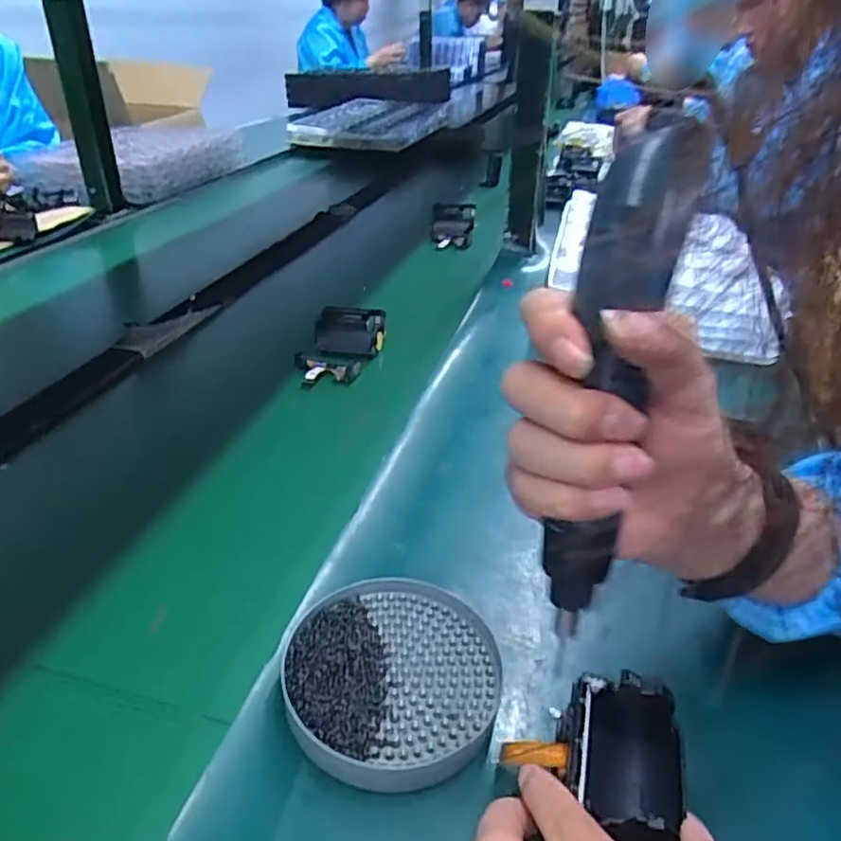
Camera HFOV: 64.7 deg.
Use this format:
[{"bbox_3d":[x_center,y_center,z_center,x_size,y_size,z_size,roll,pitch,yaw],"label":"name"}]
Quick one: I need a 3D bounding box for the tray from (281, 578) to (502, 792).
[{"bbox_3d":[-0.014,0.134,0.356,0.109,0.021,0.117,2,32,-1],"label":"tray"}]

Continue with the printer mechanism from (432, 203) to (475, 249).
[{"bbox_3d":[0.050,-0.305,1.046,0.075,0.046,0.100,3,32,0],"label":"printer mechanism"}]

